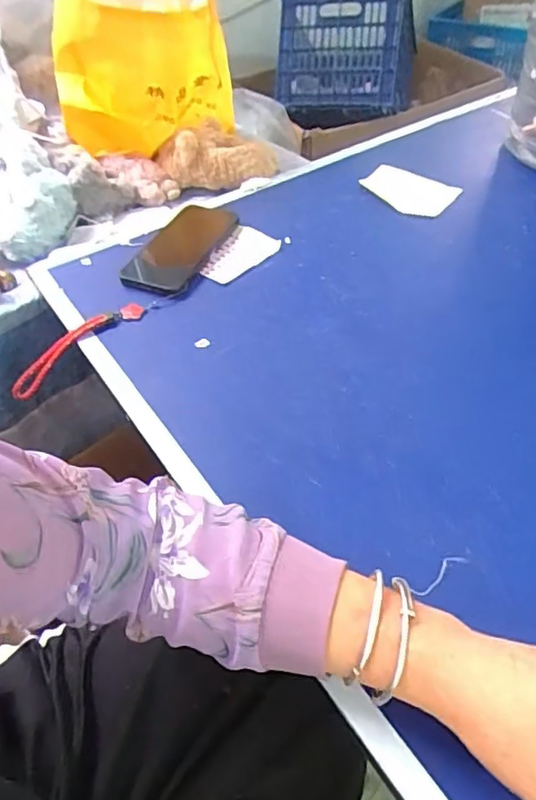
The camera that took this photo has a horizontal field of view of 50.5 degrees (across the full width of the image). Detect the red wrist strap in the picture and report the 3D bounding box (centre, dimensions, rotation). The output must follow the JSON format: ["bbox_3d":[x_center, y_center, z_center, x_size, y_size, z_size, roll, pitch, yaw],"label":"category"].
[{"bbox_3d":[-0.195,-0.055,0.574,0.153,0.026,0.019,-40,57,-13],"label":"red wrist strap"}]

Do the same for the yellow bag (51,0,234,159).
[{"bbox_3d":[-0.166,-0.433,0.775,0.207,0.208,0.173,18,53,19],"label":"yellow bag"}]

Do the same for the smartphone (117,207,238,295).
[{"bbox_3d":[-0.101,-0.179,0.669,0.081,0.018,0.165,18,51,19],"label":"smartphone"}]

